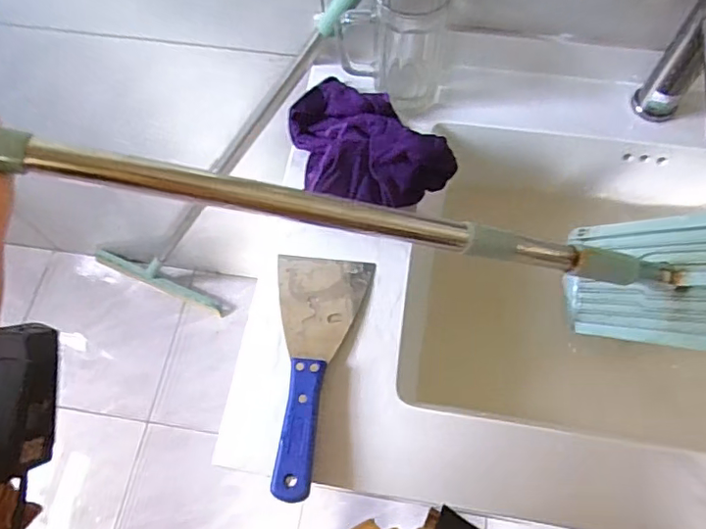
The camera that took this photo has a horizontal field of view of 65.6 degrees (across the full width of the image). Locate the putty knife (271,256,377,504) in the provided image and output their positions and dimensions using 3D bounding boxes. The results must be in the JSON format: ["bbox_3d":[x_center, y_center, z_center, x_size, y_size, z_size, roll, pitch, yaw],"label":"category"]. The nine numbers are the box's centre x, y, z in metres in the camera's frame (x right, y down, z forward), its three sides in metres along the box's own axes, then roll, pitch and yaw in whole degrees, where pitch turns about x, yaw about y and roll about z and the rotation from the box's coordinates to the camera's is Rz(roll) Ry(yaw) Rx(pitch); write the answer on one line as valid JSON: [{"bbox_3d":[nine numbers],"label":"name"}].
[{"bbox_3d":[-0.040,0.091,0.502,0.090,0.022,0.228,6,65,3],"label":"putty knife"}]

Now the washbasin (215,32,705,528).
[{"bbox_3d":[0.311,0.046,0.634,0.808,0.286,0.488,6,66,5],"label":"washbasin"}]

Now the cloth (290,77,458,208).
[{"bbox_3d":[0.003,-0.129,0.579,0.140,0.059,0.173,-38,70,-14],"label":"cloth"}]

